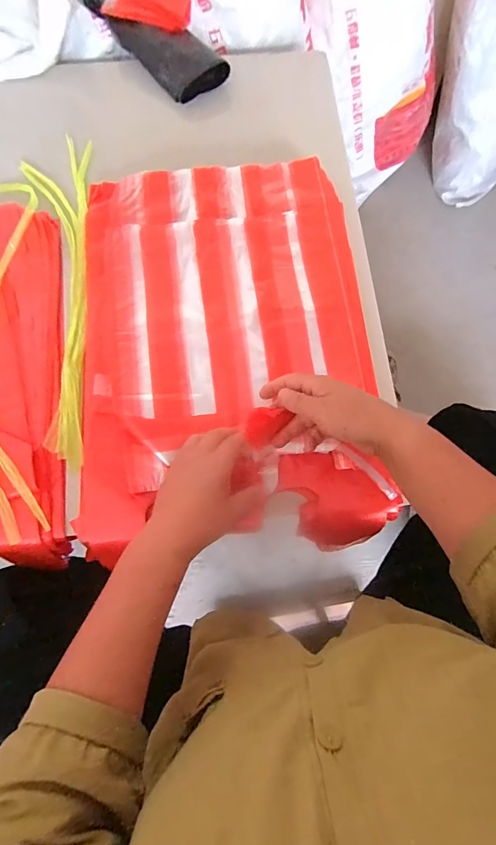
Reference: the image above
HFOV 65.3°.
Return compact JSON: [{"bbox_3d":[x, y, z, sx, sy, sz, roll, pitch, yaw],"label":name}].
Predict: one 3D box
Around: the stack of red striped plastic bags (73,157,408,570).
[{"bbox_3d":[-0.027,-0.109,0.509,0.376,0.046,0.518,-4,77,-2],"label":"stack of red striped plastic bags"}]

